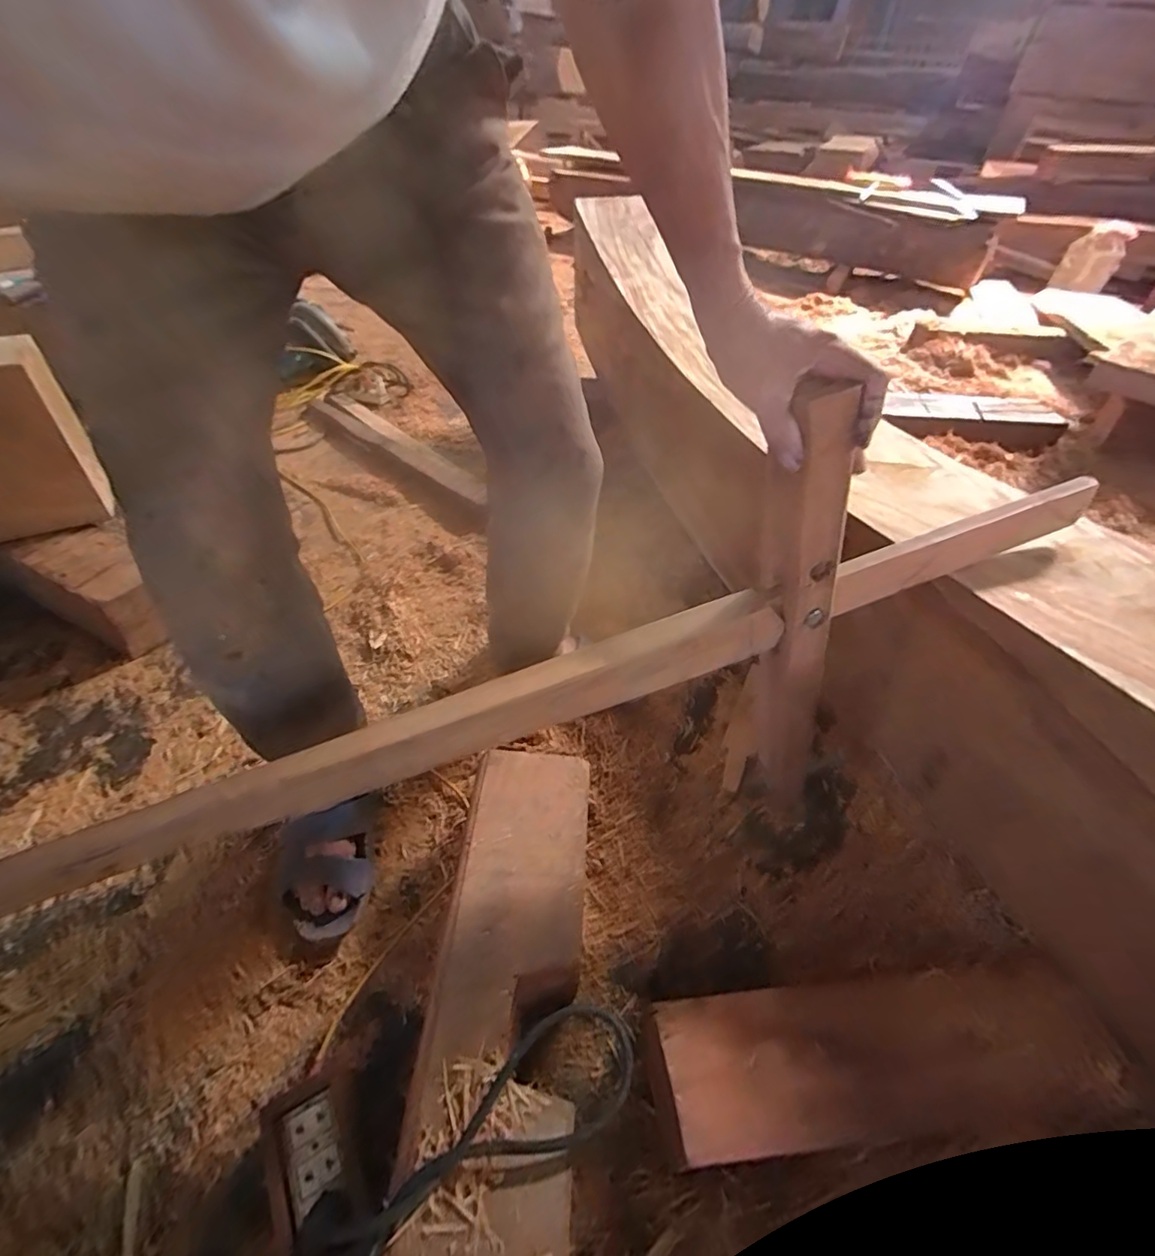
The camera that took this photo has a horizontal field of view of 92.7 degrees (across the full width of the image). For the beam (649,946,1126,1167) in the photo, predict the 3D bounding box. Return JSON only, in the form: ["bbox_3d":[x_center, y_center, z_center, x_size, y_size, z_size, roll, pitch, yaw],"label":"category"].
[{"bbox_3d":[0.282,0.415,0.537,0.433,0.106,0.121,-2,44,-7],"label":"beam"}]

